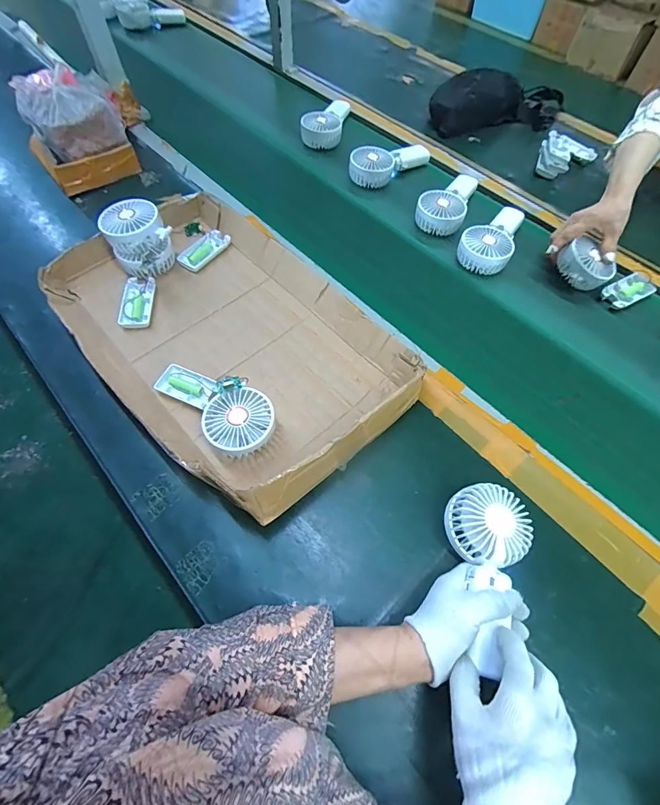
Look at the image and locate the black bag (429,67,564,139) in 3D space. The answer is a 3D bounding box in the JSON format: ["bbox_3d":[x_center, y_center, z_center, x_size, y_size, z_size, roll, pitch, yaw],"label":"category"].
[{"bbox_3d":[0.412,-0.717,0.919,0.356,0.078,0.148,-10,62,-7],"label":"black bag"}]

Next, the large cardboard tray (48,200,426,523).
[{"bbox_3d":[-0.152,-0.113,0.565,0.321,0.069,0.537,-38,69,-20],"label":"large cardboard tray"}]

